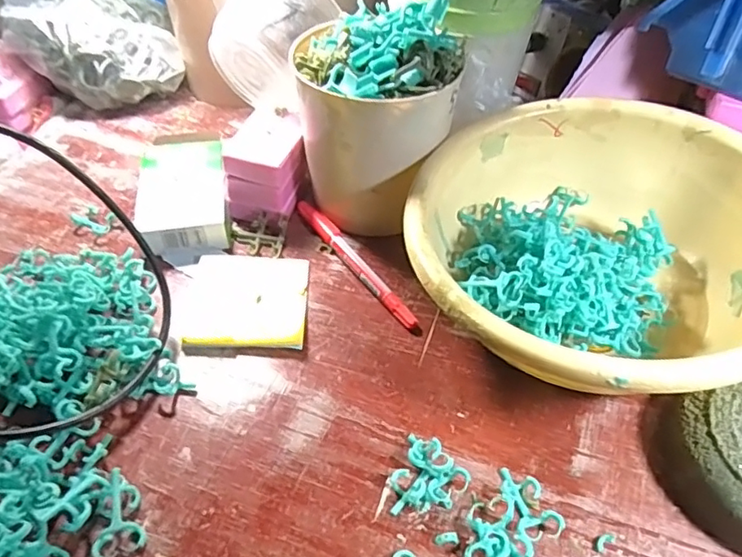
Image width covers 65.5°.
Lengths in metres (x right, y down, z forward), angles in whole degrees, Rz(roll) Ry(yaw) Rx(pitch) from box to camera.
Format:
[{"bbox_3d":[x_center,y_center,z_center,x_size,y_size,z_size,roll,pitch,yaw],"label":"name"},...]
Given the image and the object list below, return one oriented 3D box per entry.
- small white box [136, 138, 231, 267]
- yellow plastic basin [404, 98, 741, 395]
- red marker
[{"bbox_3d":[-0.140,-0.062,0.437,0.060,0.027,0.116,-7,48,-9],"label":"small white box"},{"bbox_3d":[0.136,-0.015,0.359,0.214,0.097,0.218,2,47,-2],"label":"yellow plastic basin"},{"bbox_3d":[-0.012,-0.013,0.412,0.014,0.010,0.140,-26,54,-24],"label":"red marker"}]

